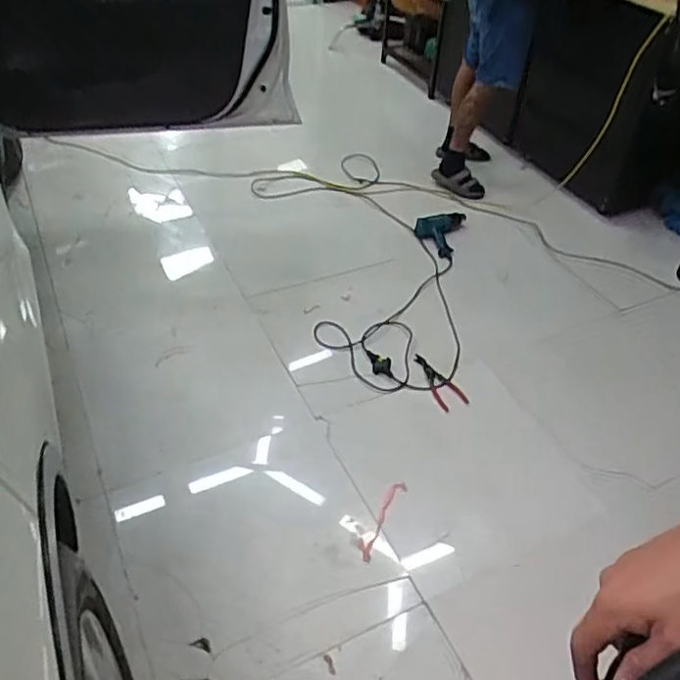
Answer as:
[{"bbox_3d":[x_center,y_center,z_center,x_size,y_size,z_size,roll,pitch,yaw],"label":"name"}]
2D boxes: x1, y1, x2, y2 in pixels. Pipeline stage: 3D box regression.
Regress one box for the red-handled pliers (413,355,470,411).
[{"bbox_3d":[0.302,0.127,1.943,0.091,0.028,0.219,-18,46,-20],"label":"red-handled pliers"}]

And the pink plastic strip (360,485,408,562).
[{"bbox_3d":[0.104,0.456,1.601,0.044,0.020,0.240,21,46,19],"label":"pink plastic strip"}]

